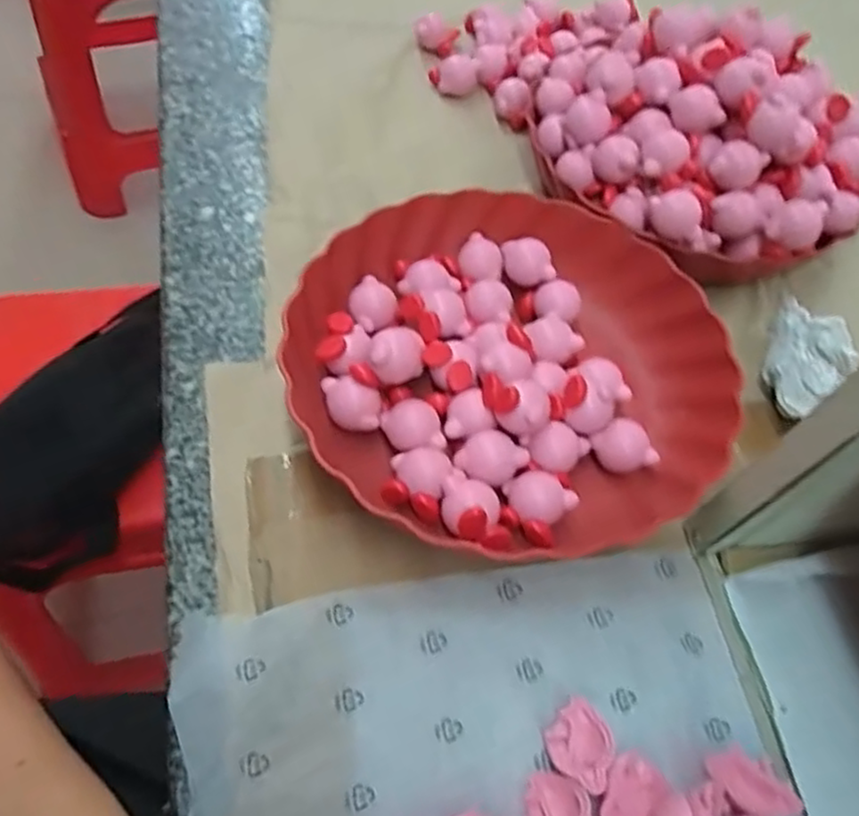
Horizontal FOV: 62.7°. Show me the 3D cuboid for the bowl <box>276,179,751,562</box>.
[{"bbox_3d":[0.046,-0.027,0.398,0.225,0.046,0.227,3,59,-5],"label":"bowl"}]

